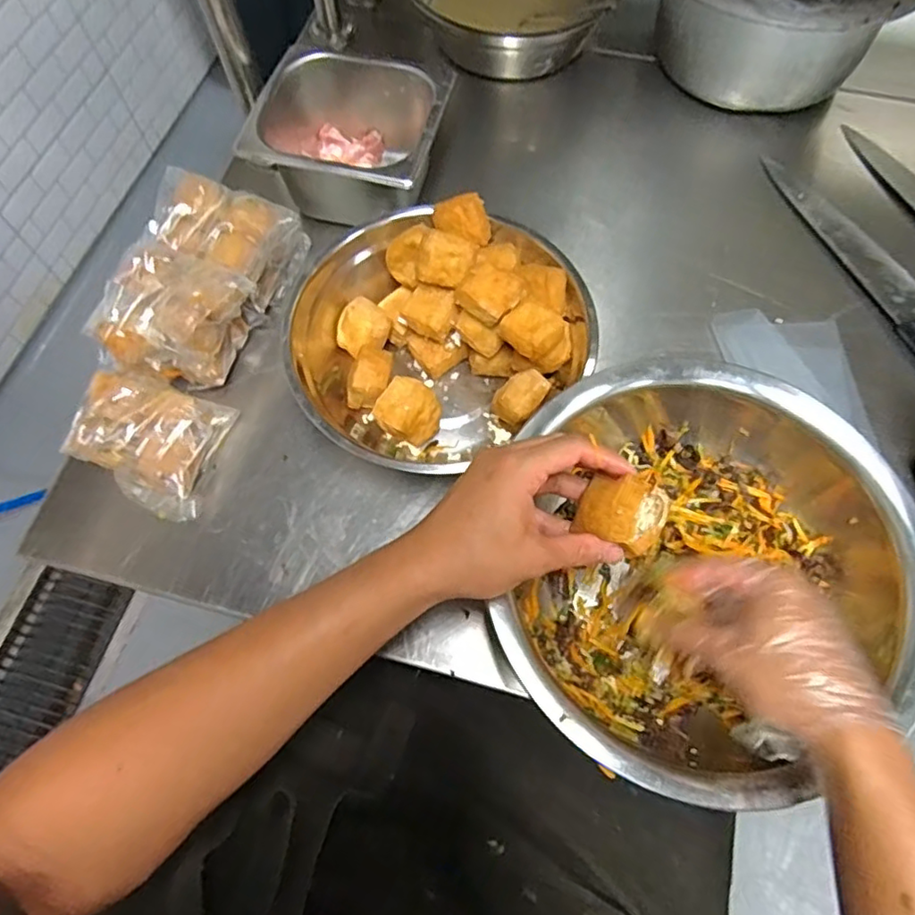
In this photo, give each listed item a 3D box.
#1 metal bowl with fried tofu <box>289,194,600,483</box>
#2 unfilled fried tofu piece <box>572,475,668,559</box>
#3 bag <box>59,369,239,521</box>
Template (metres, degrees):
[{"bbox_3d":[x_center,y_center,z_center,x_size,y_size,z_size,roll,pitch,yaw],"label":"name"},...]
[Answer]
[{"bbox_3d":[-0.018,-0.113,0.544,0.247,0.102,0.221,-21,69,-9],"label":"metal bowl with fried tofu"},{"bbox_3d":[0.102,0.033,0.371,0.048,0.032,0.039,29,70,12],"label":"unfilled fried tofu piece"},{"bbox_3d":[-0.264,-0.013,0.519,0.101,0.053,0.098,16,68,7],"label":"bag"}]

